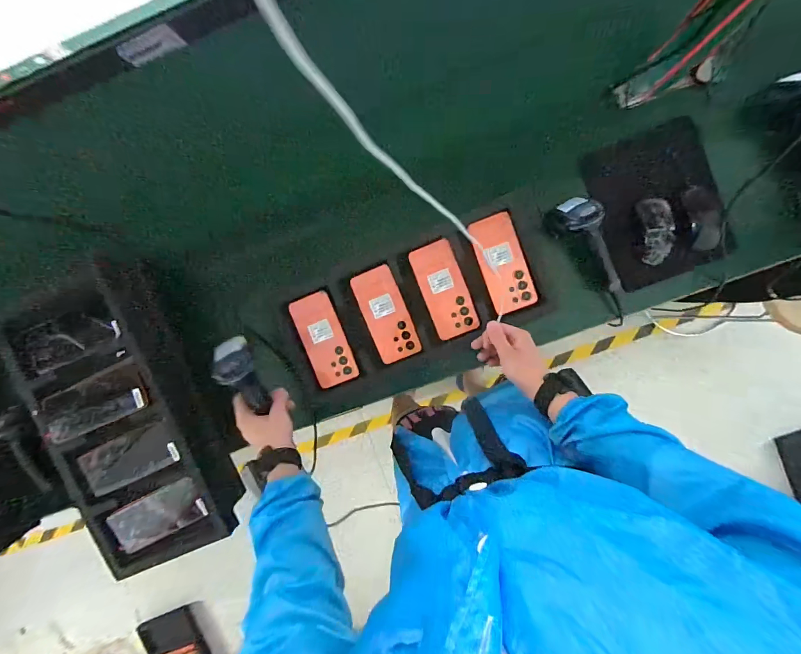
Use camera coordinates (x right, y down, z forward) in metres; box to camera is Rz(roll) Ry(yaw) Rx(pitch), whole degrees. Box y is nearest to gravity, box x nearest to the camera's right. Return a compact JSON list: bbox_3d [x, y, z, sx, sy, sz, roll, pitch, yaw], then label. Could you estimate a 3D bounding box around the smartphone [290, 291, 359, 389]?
[{"bbox_3d":[-0.142,0.026,0.675,0.077,0.014,0.173,-20,92,4],"label":"smartphone"}]

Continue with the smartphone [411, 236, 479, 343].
[{"bbox_3d":[0.079,-0.067,0.659,0.077,0.013,0.171,-22,92,4],"label":"smartphone"}]

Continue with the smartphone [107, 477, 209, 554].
[{"bbox_3d":[-0.414,0.322,0.622,0.162,0.012,0.079,-25,98,2],"label":"smartphone"}]

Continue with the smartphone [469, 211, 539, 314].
[{"bbox_3d":[0.184,-0.113,0.651,0.079,0.010,0.169,-21,92,4],"label":"smartphone"}]

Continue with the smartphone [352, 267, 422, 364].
[{"bbox_3d":[-0.026,-0.023,0.671,0.078,0.007,0.171,-23,92,4],"label":"smartphone"}]

